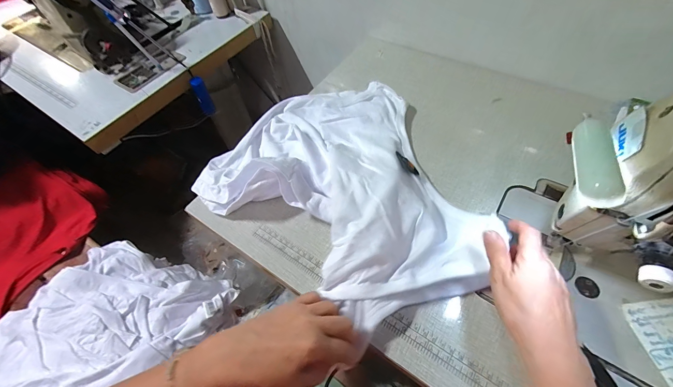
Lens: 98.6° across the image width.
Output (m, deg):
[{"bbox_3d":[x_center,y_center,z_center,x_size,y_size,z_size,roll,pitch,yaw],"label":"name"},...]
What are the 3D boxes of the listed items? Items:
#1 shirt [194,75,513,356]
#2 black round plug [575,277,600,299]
[{"bbox_3d":[-0.010,-0.016,0.404,0.333,0.055,0.411,-21,57,-9],"label":"shirt"},{"bbox_3d":[0.289,0.108,0.333,0.022,0.004,0.024,-2,56,3],"label":"black round plug"}]

